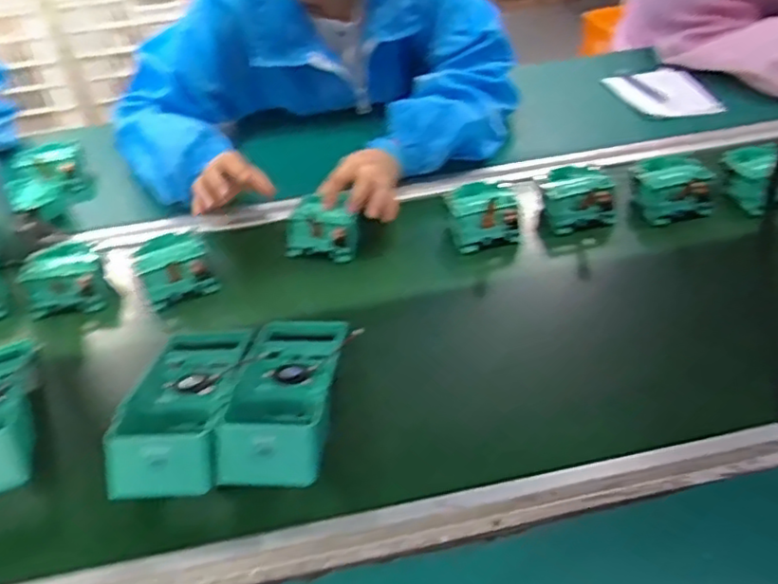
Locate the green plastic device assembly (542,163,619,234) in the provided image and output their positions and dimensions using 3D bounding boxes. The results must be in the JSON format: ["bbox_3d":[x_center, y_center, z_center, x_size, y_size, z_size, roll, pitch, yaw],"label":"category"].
[{"bbox_3d":[0.213,-0.105,0.748,0.076,0.048,0.075,-7,41,-3],"label":"green plastic device assembly"}]

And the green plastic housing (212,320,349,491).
[{"bbox_3d":[-0.088,0.081,0.573,0.086,0.051,0.190,0,42,6],"label":"green plastic housing"}]

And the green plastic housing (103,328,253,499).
[{"bbox_3d":[-0.177,0.087,0.575,0.088,0.053,0.196,-4,41,1],"label":"green plastic housing"}]

